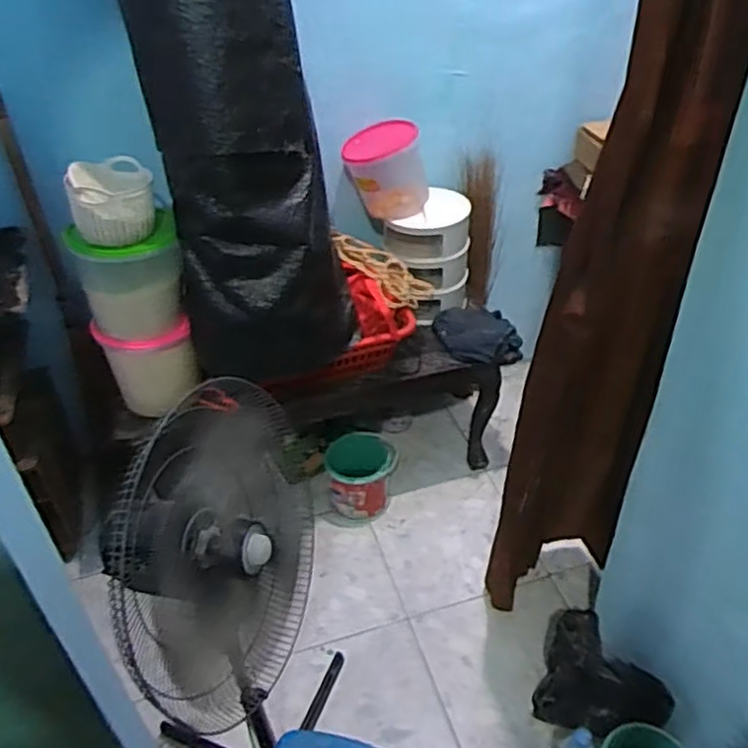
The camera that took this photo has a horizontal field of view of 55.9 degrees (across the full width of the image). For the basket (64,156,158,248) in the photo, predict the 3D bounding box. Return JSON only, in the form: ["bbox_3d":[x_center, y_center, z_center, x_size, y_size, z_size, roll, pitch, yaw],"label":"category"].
[{"bbox_3d":[-0.546,-0.364,1.479,0.171,0.143,0.153,-15,40,-16],"label":"basket"}]

